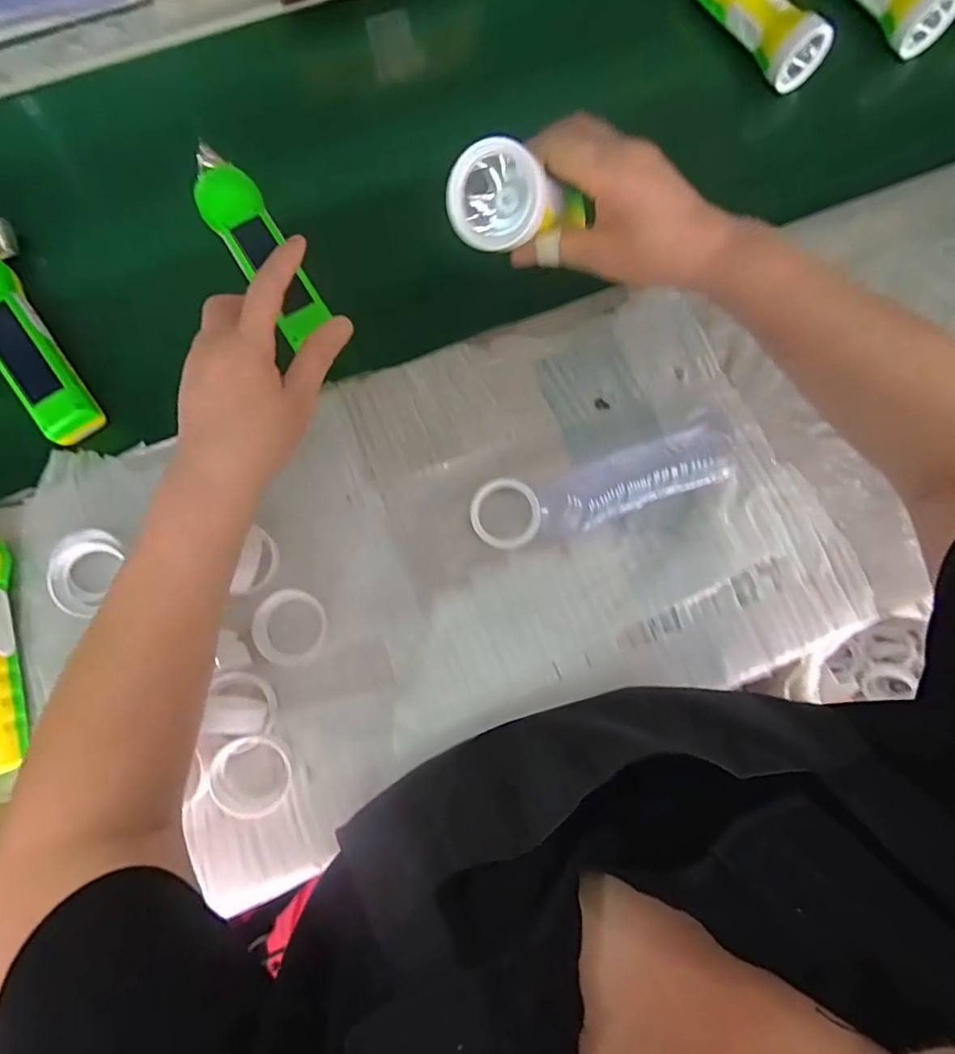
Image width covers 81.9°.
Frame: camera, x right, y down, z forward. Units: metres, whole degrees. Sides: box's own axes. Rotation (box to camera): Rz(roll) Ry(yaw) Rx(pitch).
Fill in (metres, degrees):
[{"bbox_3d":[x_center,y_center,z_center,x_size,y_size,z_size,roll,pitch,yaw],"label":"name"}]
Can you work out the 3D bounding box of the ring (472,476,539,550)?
[{"bbox_3d":[0.022,-0.011,0.436,0.053,0.007,0.056,0,88,1],"label":"ring"}]

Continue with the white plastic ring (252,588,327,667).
[{"bbox_3d":[-0.143,0.076,0.418,0.052,0.010,0.057,0,79,-1],"label":"white plastic ring"}]

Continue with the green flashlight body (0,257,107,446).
[{"bbox_3d":[-0.360,-0.140,0.438,0.045,0.030,0.156,-33,94,-10],"label":"green flashlight body"}]

